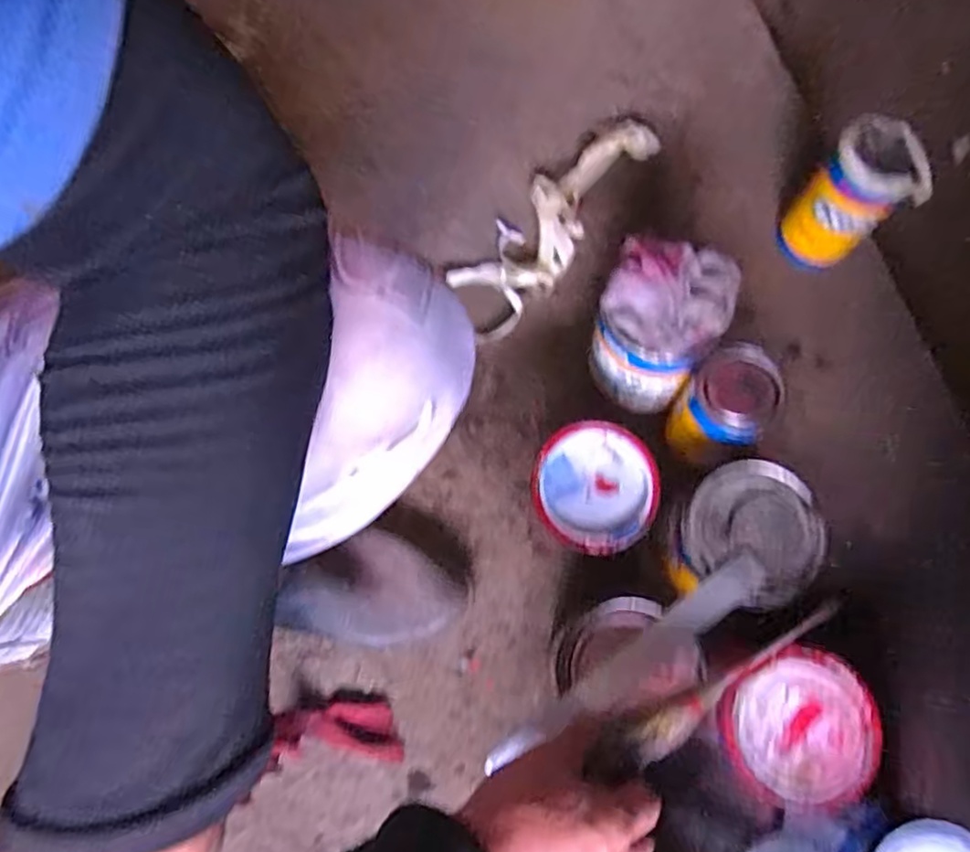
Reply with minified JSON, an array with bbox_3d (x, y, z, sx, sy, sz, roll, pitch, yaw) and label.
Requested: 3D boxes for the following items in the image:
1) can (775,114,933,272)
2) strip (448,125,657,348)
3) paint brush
[{"bbox_3d":[0.350,-0.212,0.652,0.086,0.146,0.082,0,74,1],"label":"can"},{"bbox_3d":[0.072,-0.219,0.722,0.096,0.035,0.304,42,79,12],"label":"strip"},{"bbox_3d":[0.155,0.173,0.448,0.204,0.022,0.030,-24,75,-20],"label":"paint brush"}]

